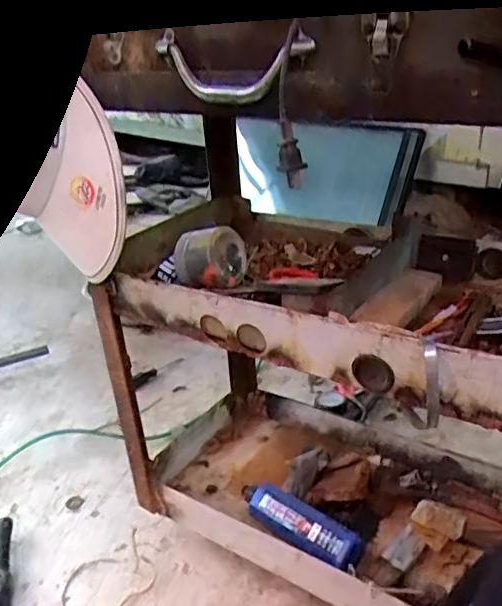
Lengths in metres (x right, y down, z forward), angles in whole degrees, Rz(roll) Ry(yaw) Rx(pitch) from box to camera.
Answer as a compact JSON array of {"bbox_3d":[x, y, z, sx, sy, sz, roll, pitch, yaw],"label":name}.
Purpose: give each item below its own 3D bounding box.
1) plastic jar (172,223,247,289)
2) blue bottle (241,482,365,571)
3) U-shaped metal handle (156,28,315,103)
[{"bbox_3d":[-0.053,-0.060,0.820,0.082,0.093,0.104,-6,-1,26],"label":"plastic jar"},{"bbox_3d":[0.062,0.322,0.857,0.212,0.055,0.055,17,28,36],"label":"blue bottle"},{"bbox_3d":[-0.018,-0.219,0.543,0.169,0.060,0.029,18,28,38],"label":"U-shaped metal handle"}]

